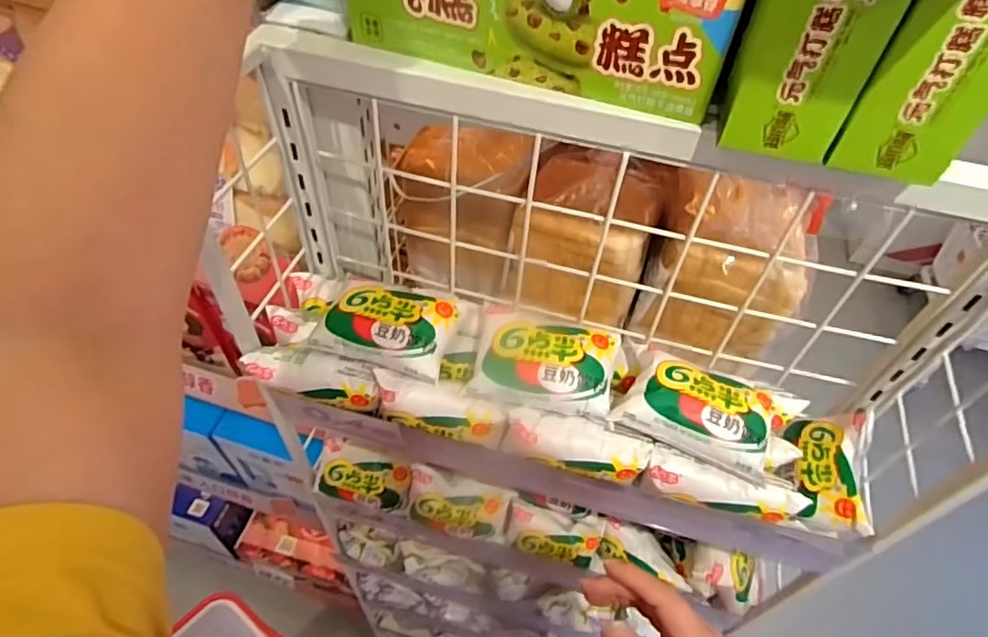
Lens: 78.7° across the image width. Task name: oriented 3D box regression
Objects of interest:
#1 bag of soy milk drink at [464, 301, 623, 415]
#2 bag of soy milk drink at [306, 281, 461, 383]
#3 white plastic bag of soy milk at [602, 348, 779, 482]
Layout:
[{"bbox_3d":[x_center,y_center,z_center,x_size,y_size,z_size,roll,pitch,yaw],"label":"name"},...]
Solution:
[{"bbox_3d":[0.037,0.021,0.410,0.091,0.031,0.076,11,52,4],"label":"bag of soy milk drink"},{"bbox_3d":[-0.075,0.005,0.422,0.090,0.025,0.062,15,53,7],"label":"bag of soy milk drink"},{"bbox_3d":[0.135,0.057,0.387,0.096,0.023,0.059,23,54,13],"label":"white plastic bag of soy milk"}]

